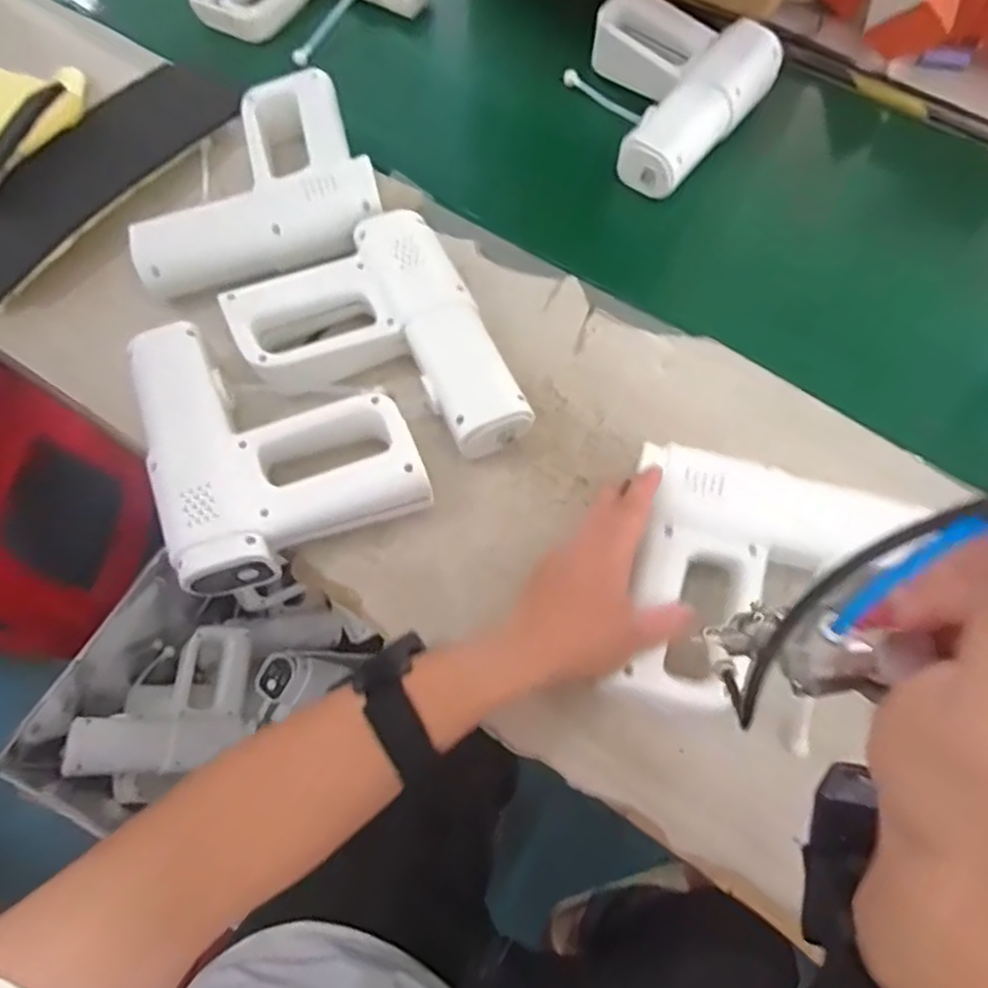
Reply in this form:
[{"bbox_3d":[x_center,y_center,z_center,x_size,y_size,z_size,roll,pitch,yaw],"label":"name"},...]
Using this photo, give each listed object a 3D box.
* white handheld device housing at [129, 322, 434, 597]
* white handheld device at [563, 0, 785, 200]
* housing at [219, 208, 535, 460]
[{"bbox_3d":[-0.166,-0.046,0.509,0.179,0.064,0.202,-23,69,-10],"label":"white handheld device housing"},{"bbox_3d":[0.160,-0.410,0.674,0.185,0.053,0.214,35,71,13],"label":"white handheld device"},{"bbox_3d":[-0.091,-0.105,0.525,0.174,0.068,0.205,-27,70,-11],"label":"housing"}]

